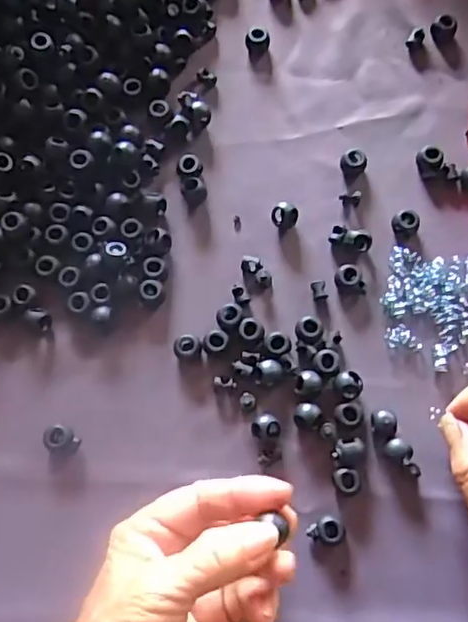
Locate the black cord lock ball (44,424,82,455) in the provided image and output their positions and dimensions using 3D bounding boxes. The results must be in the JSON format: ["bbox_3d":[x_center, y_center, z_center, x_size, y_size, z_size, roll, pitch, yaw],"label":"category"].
[{"bbox_3d":[-0.092,0.070,0.324,0.017,0.011,0.014,26,81,6],"label":"black cord lock ball"}]

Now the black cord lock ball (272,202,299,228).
[{"bbox_3d":[0.030,-0.056,0.351,0.015,0.011,0.012,16,80,4],"label":"black cord lock ball"}]

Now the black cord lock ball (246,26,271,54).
[{"bbox_3d":[0.016,-0.173,0.384,0.015,0.012,0.013,1,79,1],"label":"black cord lock ball"}]

